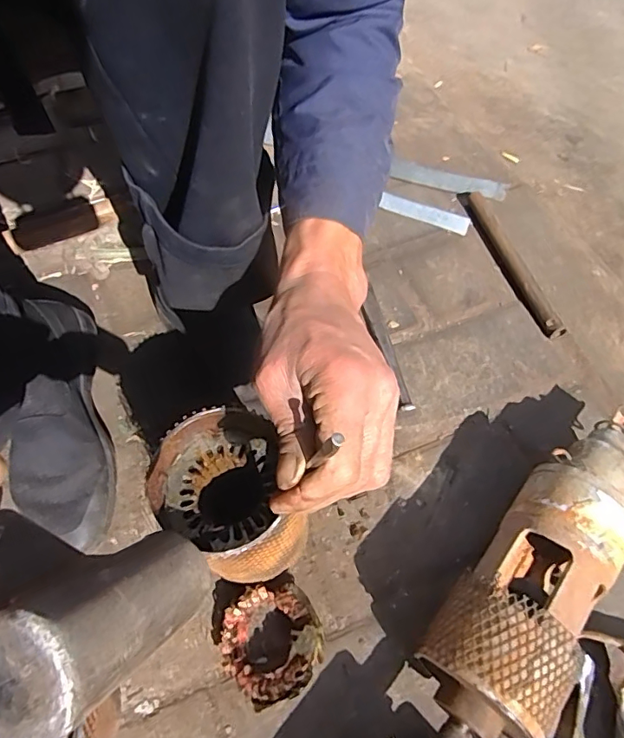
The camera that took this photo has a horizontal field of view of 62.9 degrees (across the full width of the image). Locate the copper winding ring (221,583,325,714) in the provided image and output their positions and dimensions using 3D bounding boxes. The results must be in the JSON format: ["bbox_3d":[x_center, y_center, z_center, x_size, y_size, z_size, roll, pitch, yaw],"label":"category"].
[{"bbox_3d":[-0.035,0.230,0.432,0.082,0.047,0.086,0,61,1],"label":"copper winding ring"}]

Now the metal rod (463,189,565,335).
[{"bbox_3d":[0.255,-0.141,0.652,0.021,0.022,0.239,-14,61,-7],"label":"metal rod"}]

